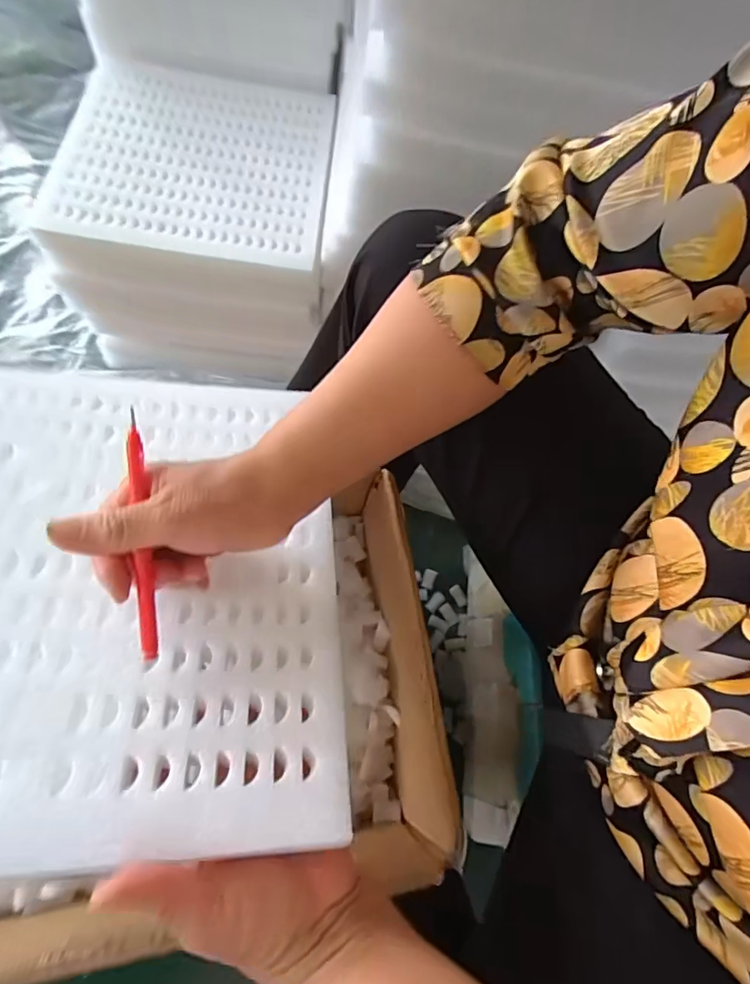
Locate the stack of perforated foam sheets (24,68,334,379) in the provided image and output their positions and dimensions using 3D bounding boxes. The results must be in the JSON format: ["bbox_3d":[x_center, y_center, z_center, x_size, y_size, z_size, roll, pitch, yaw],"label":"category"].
[{"bbox_3d":[-0.236,-0.407,0.751,0.342,0.211,0.377,4,69,3],"label":"stack of perforated foam sheets"}]

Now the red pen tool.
[{"bbox_3d":[-0.130,0.024,0.279,0.009,0.011,0.135,-3,92,0],"label":"red pen tool"}]

